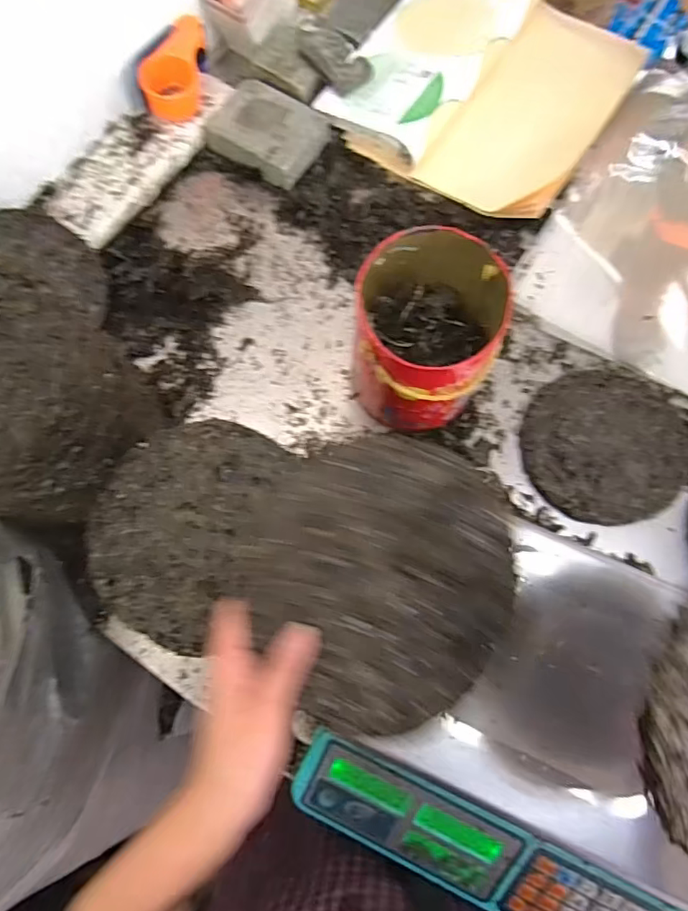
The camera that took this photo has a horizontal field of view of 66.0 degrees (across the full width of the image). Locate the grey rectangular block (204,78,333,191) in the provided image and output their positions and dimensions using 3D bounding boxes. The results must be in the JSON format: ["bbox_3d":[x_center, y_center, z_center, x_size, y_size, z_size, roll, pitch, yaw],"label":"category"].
[{"bbox_3d":[-0.116,-0.489,0.797,0.156,0.048,0.132,30,75,8],"label":"grey rectangular block"}]

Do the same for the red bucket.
[{"bbox_3d":[0.098,-0.142,0.633,0.184,0.181,0.169,0,73,-1],"label":"red bucket"}]

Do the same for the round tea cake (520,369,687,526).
[{"bbox_3d":[0.332,-0.014,0.674,0.198,0.026,0.195,0,73,-1],"label":"round tea cake"}]

